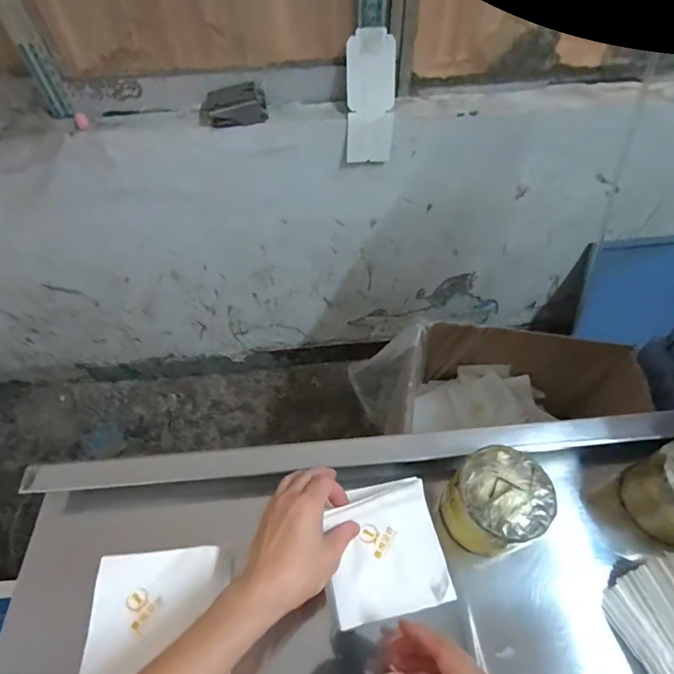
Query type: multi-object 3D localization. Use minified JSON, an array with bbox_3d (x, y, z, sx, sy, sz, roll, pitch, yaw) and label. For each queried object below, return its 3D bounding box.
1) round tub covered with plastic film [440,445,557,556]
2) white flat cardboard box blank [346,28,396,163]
[{"bbox_3d":[0.169,0.172,0.442,0.099,0.064,0.091,-14,54,-8],"label":"round tub covered with plastic film"},{"bbox_3d":[0.074,-0.529,0.933,0.103,0.255,0.029,0,31,2],"label":"white flat cardboard box blank"}]

